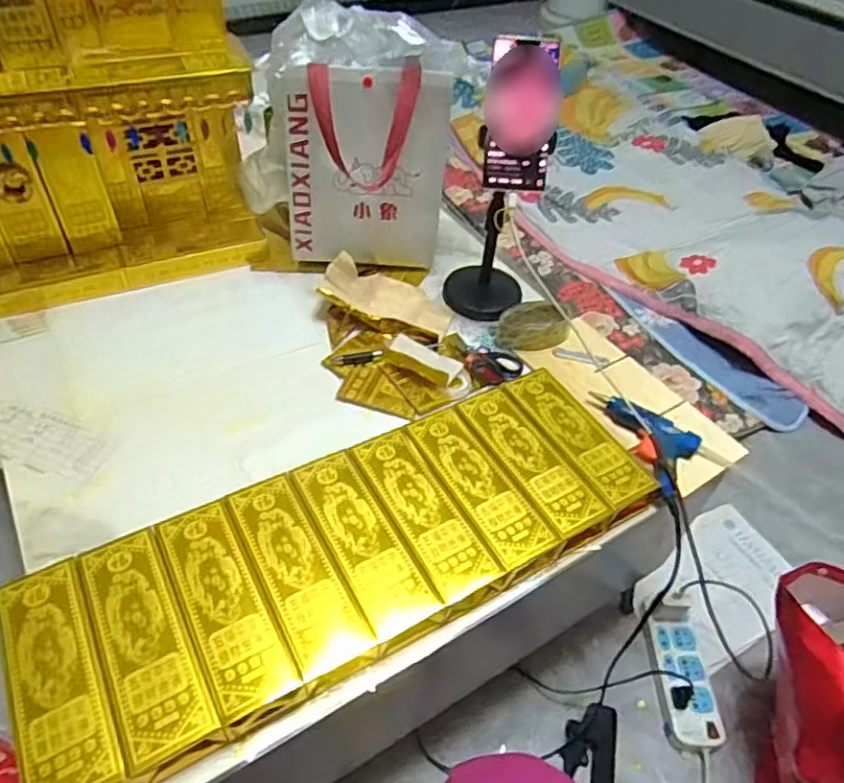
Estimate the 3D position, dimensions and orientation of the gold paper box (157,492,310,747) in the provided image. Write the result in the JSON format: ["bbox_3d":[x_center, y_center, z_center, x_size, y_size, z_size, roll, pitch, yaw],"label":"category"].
[{"bbox_3d":[-0.170,0.187,0.549,0.066,0.029,0.197,-20,52,-23],"label":"gold paper box"}]

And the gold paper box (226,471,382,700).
[{"bbox_3d":[-0.113,0.168,0.579,0.066,0.039,0.197,-21,52,-23],"label":"gold paper box"}]

